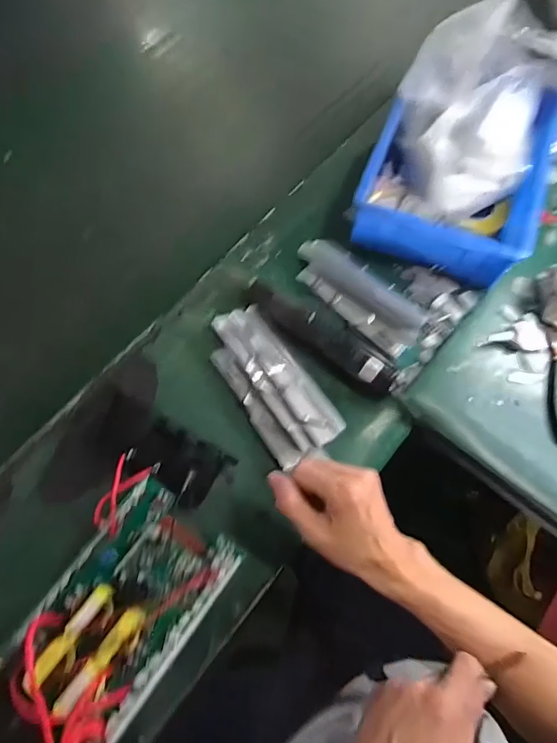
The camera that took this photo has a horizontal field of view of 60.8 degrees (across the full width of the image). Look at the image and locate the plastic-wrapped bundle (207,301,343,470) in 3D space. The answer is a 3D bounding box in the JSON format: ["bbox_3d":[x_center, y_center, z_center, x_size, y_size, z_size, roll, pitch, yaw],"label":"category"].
[{"bbox_3d":[-0.007,0.010,0.523,0.083,0.023,0.186,-29,71,-13],"label":"plastic-wrapped bundle"}]

